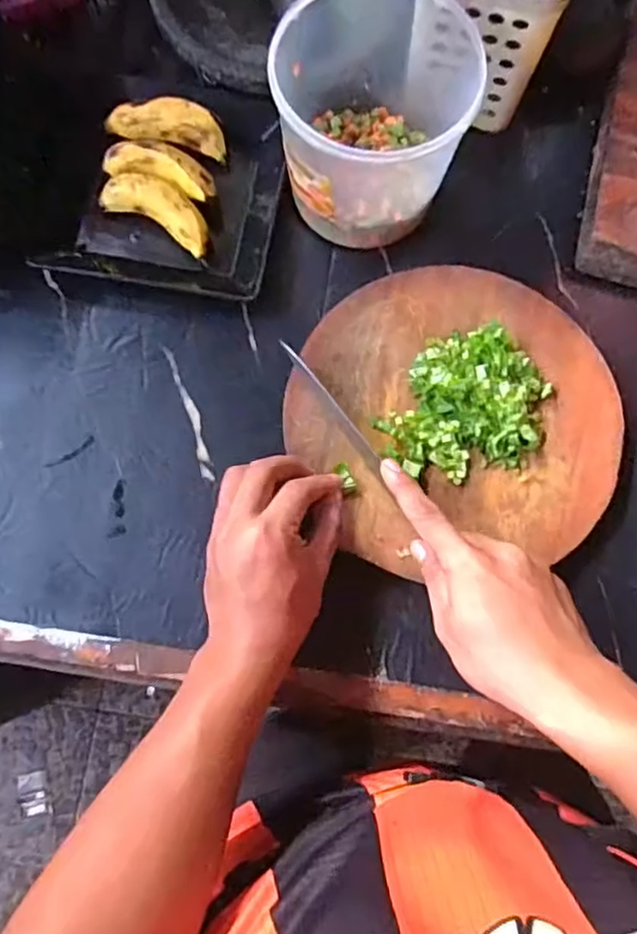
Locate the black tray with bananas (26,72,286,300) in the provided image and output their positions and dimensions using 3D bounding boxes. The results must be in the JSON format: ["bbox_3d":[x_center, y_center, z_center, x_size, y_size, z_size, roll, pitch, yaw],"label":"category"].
[{"bbox_3d":[-0.128,-0.258,0.544,0.185,0.040,0.205,10,76,2],"label":"black tray with bananas"}]

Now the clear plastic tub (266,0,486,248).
[{"bbox_3d":[0.037,-0.275,0.502,0.135,0.134,0.157,2,76,0],"label":"clear plastic tub"}]

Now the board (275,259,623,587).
[{"bbox_3d":[0.106,-0.047,0.494,0.252,0.021,0.234,0,77,-1],"label":"board"}]

